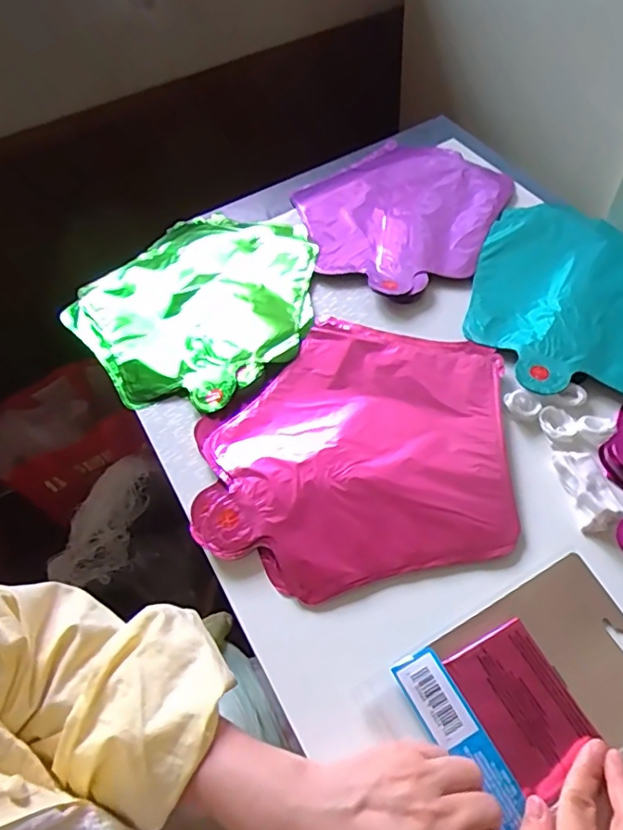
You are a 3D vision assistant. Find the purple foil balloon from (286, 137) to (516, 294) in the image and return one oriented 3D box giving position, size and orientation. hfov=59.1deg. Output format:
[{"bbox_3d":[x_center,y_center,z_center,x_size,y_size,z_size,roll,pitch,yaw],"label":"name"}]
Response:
[{"bbox_3d":[0.097,-0.226,0.608,0.234,0.027,0.229,-37,61,-17],"label":"purple foil balloon"}]

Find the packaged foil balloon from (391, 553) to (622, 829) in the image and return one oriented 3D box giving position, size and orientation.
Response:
[{"bbox_3d":[0.146,0.171,0.343,0.150,0.012,0.111,-26,60,-13],"label":"packaged foil balloon"}]

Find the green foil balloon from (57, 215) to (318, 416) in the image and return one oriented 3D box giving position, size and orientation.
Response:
[{"bbox_3d":[-0.107,-0.114,0.554,0.233,0.036,0.246,31,65,23],"label":"green foil balloon"}]

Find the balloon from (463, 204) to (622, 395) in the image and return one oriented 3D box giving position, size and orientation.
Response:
[{"bbox_3d":[0.243,-0.118,0.512,0.214,0.010,0.226,-1,57,2],"label":"balloon"}]

